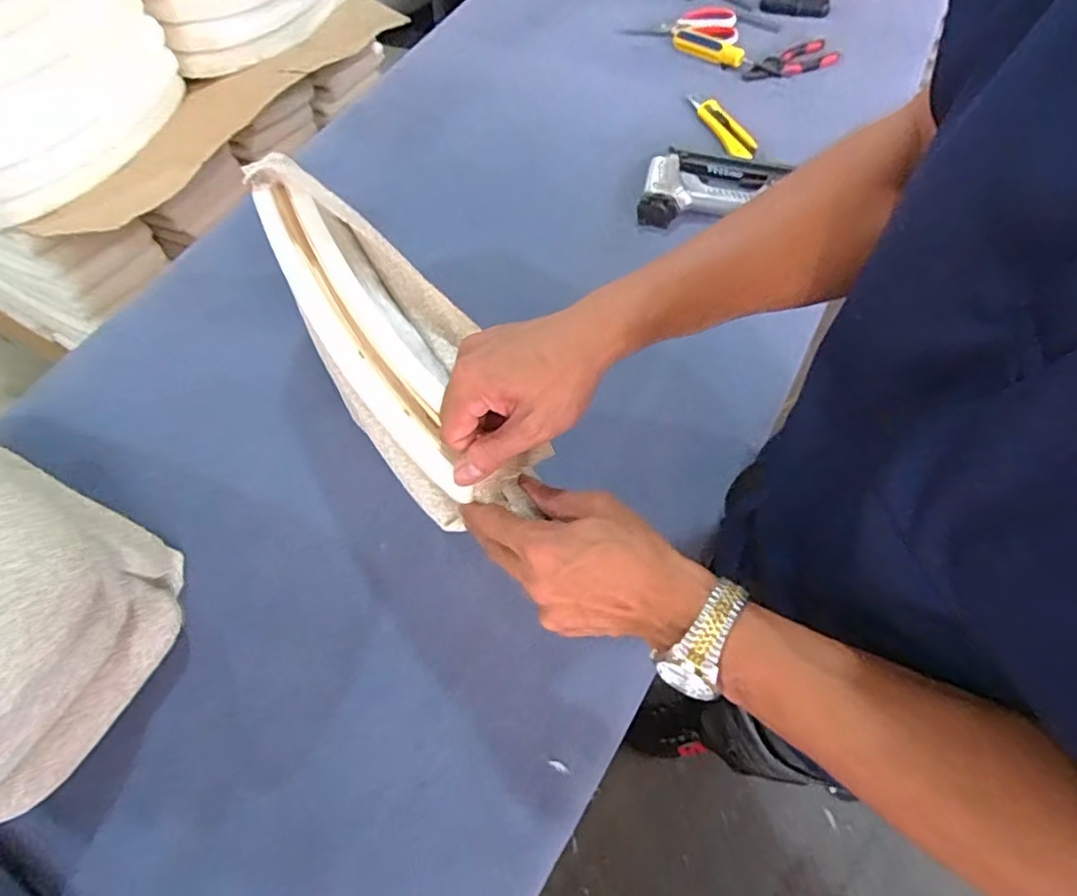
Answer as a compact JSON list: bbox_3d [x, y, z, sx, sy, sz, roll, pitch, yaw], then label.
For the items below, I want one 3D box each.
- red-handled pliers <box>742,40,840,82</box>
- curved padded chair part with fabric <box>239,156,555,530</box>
[{"bbox_3d":[0.385,-0.599,0.917,0.156,0.013,0.060,-16,63,-5],"label":"red-handled pliers"},{"bbox_3d":[-0.130,-0.101,0.466,0.102,0.083,0.376,-30,70,-11],"label":"curved padded chair part with fabric"}]

